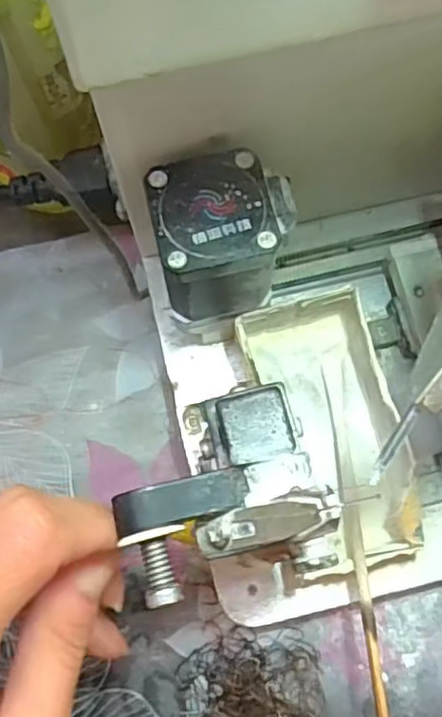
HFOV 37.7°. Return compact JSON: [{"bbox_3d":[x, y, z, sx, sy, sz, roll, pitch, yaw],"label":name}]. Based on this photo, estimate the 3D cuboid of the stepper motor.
[{"bbox_3d":[0.000,-0.042,0.247,0.047,0.053,0.047,-13,75,-4],"label":"stepper motor"}]

